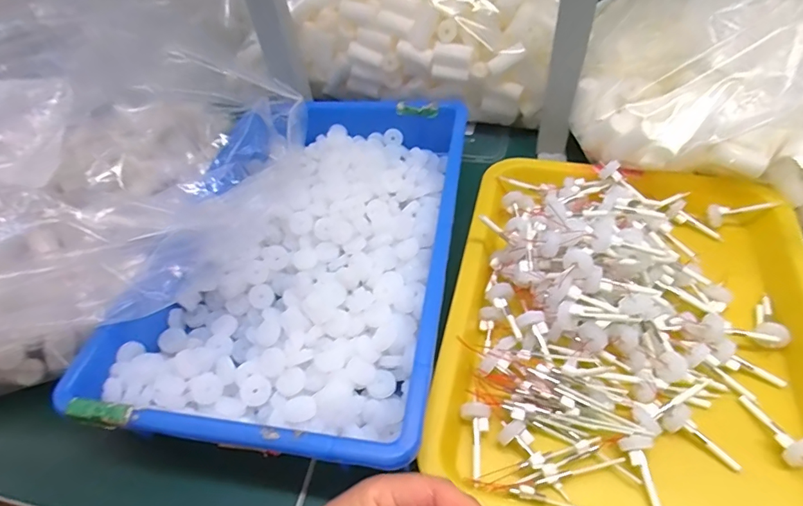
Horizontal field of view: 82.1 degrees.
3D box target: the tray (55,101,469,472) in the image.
[{"bbox_3d":[-0.078,-0.019,0.401,0.238,0.071,0.361,5,50,10],"label":"tray"}]

